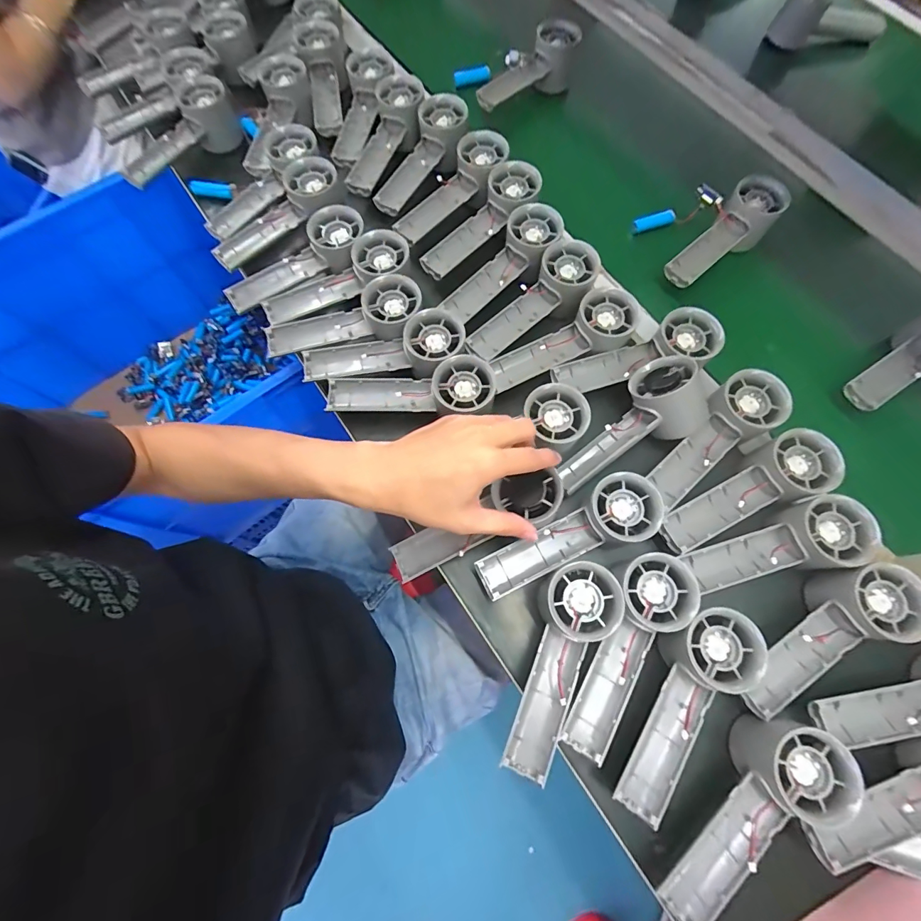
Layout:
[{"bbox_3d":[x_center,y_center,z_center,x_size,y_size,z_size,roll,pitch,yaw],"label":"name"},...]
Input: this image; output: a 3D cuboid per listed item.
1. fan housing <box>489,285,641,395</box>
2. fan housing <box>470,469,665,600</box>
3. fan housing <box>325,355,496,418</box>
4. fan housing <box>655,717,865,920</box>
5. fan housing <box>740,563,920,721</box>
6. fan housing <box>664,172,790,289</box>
[{"bbox_3d":[0.101,-0.116,0.412,0.146,0.037,0.053,-27,74,-9],"label":"fan housing"},{"bbox_3d":[0.091,0.066,0.357,0.158,0.028,0.052,-29,74,4],"label":"fan housing"},{"bbox_3d":[-0.048,-0.066,0.390,0.155,0.030,0.049,0,72,0],"label":"fan housing"},{"bbox_3d":[0.208,0.261,0.300,0.057,0.054,0.159,40,76,12],"label":"fan housing"},{"bbox_3d":[0.291,0.146,0.345,0.155,0.051,0.055,-38,75,1],"label":"fan housing"},{"bbox_3d":[0.292,-0.251,0.479,0.152,0.041,0.052,-40,76,1],"label":"fan housing"}]

